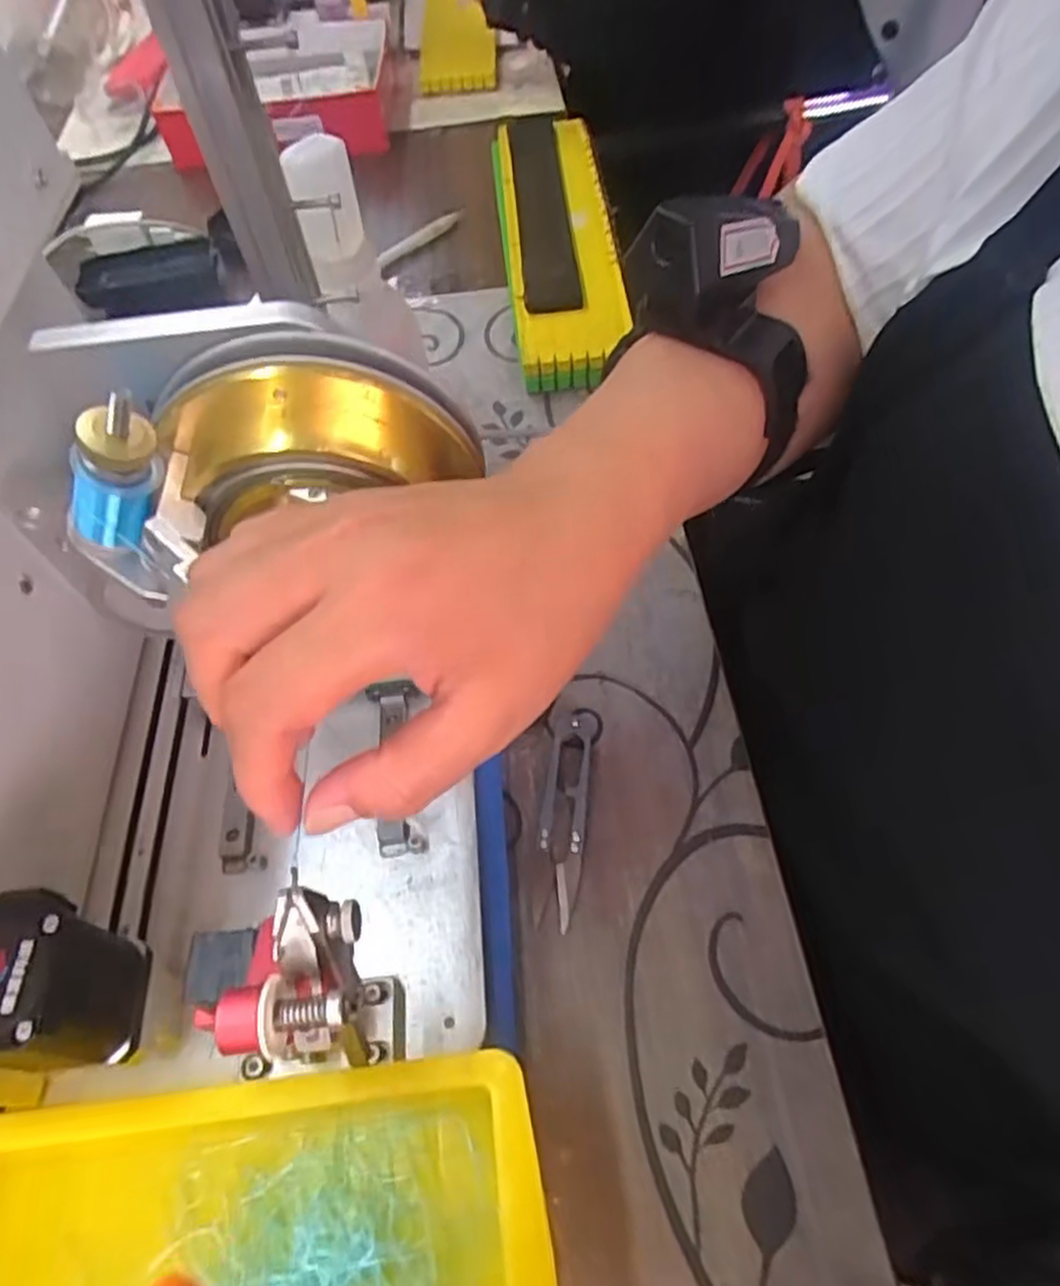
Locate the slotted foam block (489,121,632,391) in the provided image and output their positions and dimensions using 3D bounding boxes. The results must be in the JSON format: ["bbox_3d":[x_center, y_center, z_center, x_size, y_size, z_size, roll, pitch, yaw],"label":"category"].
[{"bbox_3d":[0.021,-0.331,0.607,0.085,0.048,0.320,-6,58,0],"label":"slotted foam block"}]

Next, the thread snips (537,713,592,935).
[{"bbox_3d":[0.017,0.081,0.358,0.020,0.005,0.102,4,58,6],"label":"thread snips"}]

